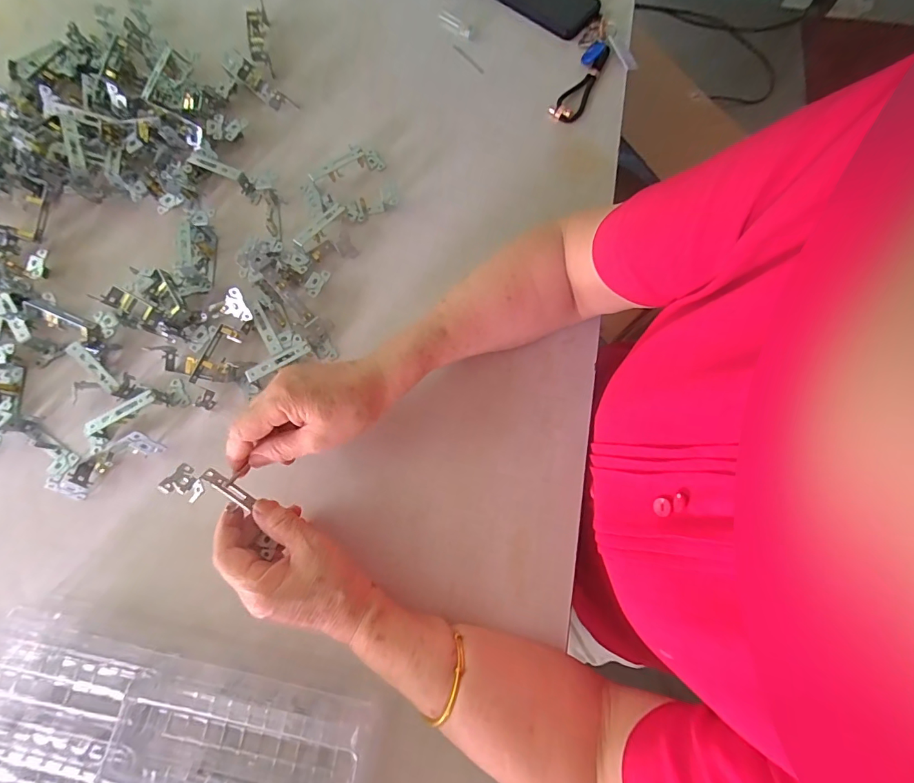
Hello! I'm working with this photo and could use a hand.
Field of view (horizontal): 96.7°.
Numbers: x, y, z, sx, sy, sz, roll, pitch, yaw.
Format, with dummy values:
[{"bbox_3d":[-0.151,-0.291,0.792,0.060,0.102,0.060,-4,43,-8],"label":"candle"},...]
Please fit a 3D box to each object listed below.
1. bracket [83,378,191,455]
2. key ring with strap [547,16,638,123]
[{"bbox_3d":[-0.331,0.022,0.411,0.103,0.027,0.029,-30,78,-7],"label":"bracket"},{"bbox_3d":[0.182,-0.413,0.520,0.083,0.017,0.168,18,77,4],"label":"key ring with strap"}]

